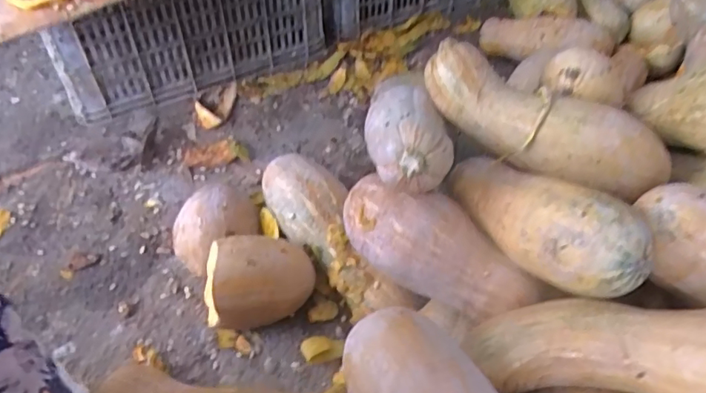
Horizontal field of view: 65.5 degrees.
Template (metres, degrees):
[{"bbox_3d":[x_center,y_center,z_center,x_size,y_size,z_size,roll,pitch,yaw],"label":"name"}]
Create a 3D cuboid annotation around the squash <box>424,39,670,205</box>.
[{"bbox_3d":[0.242,-0.096,0.713,0.319,0.105,0.097,21,52,16],"label":"squash"}]

